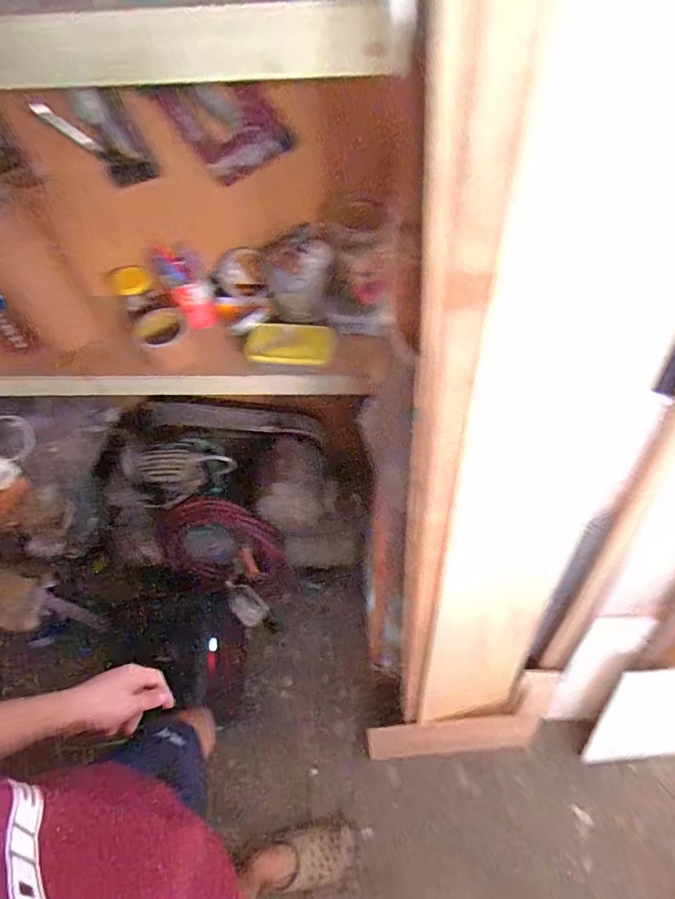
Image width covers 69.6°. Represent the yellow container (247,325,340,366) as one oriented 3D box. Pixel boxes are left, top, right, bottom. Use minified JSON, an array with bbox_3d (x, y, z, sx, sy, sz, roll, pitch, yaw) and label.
[{"bbox_3d":[-0.078,-0.175,0.816,0.146,0.038,0.062,3,59,6],"label":"yellow container"}]

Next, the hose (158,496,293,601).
[{"bbox_3d":[-0.274,0.264,1.259,0.263,0.380,0.070,-31,22,11],"label":"hose"}]

